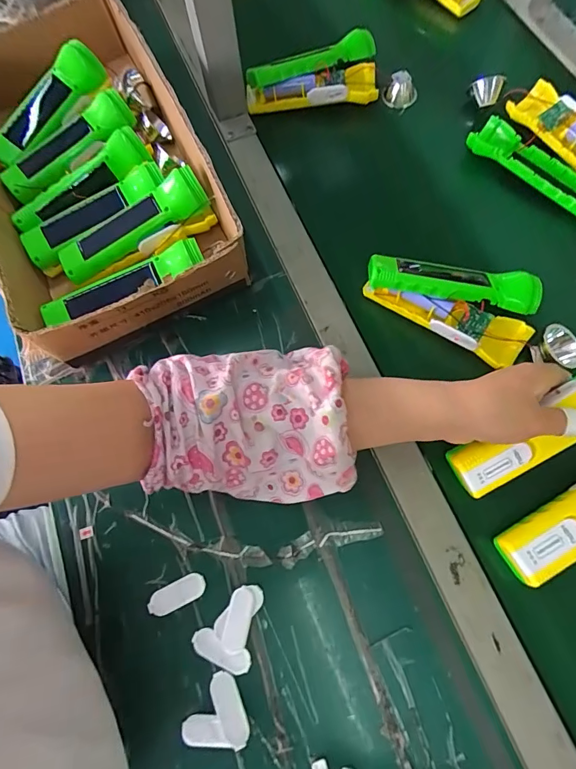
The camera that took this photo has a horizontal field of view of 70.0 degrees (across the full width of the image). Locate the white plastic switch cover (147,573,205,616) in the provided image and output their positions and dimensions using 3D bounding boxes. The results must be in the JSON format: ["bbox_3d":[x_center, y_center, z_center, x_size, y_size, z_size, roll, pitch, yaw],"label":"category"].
[{"bbox_3d":[-0.095,0.180,0.352,0.050,0.004,0.021,-25,73,-5],"label":"white plastic switch cover"}]

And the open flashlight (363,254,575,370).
[{"bbox_3d":[0.175,-0.071,0.395,0.201,0.038,0.101,6,72,5],"label":"open flashlight"}]

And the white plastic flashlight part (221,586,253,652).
[{"bbox_3d":[-0.041,0.194,0.342,0.020,0.004,0.046,12,73,6],"label":"white plastic flashlight part"}]

